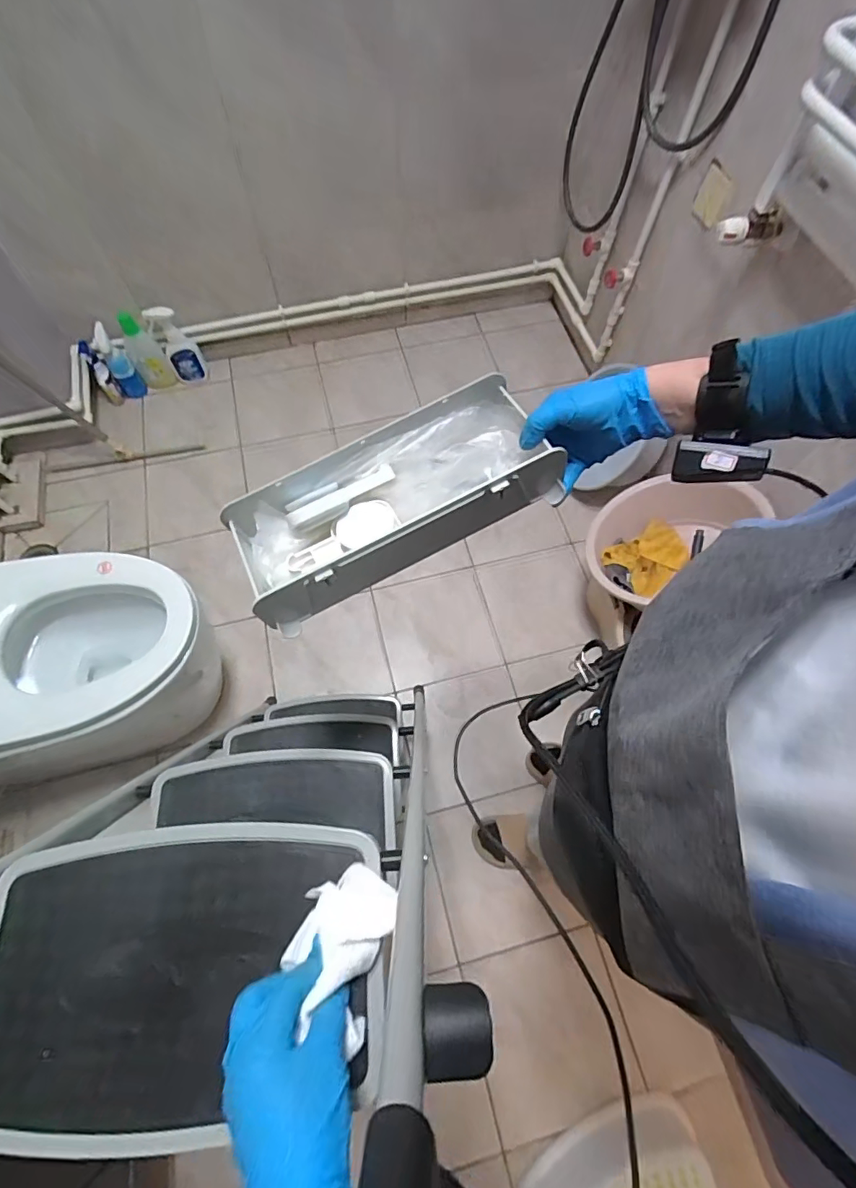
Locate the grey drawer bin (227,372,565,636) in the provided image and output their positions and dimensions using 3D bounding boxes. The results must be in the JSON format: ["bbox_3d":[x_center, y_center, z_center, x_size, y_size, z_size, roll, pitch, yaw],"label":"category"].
[{"bbox_3d":[-0.034,-0.088,0.495,0.304,0.062,0.138,-28,69,-4],"label":"grey drawer bin"}]

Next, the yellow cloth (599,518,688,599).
[{"bbox_3d":[0.494,-0.087,1.145,0.174,0.052,0.138,-36,71,-16],"label":"yellow cloth"}]

